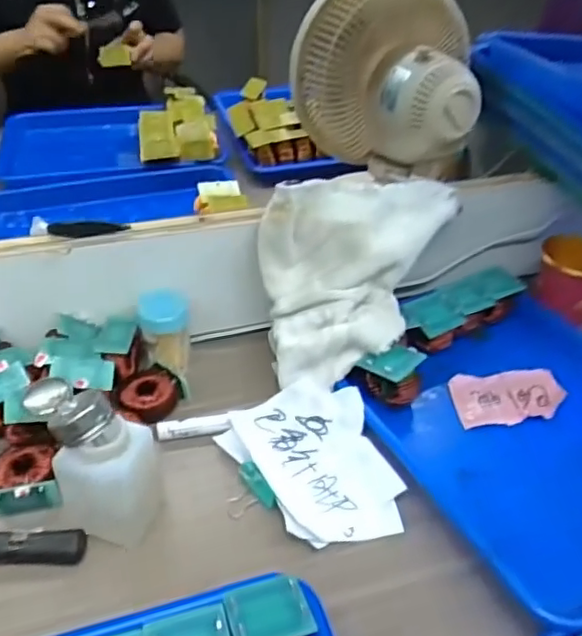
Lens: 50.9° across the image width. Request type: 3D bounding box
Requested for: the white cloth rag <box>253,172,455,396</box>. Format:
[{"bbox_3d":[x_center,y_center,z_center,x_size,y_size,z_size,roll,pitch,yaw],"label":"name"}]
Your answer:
[{"bbox_3d":[0.057,-0.050,0.585,0.139,0.134,0.223,19,42,20],"label":"white cloth rag"}]

